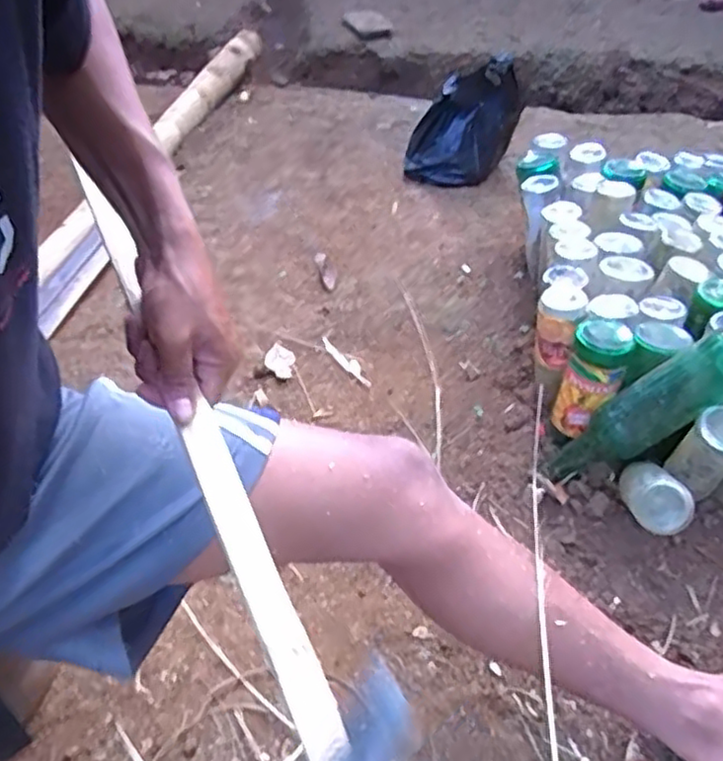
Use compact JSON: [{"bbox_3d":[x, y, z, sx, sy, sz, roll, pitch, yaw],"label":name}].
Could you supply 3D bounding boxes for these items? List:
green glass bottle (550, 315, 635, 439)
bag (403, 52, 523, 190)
[{"bbox_3d":[0.286,-0.005,0.852,0.069,0.144,0.076,23,51,17],"label":"green glass bottle"},{"bbox_3d":[0.224,-0.574,1.484,0.224,0.213,0.241,12,46,7],"label":"bag"}]

